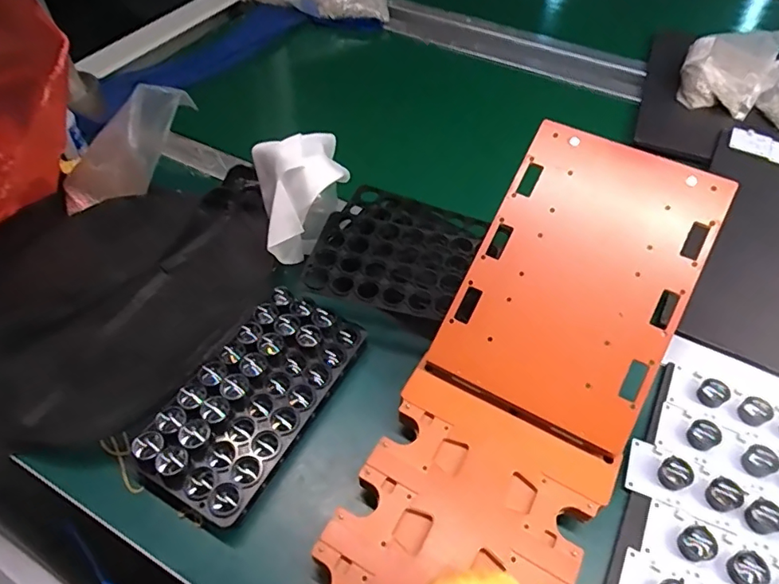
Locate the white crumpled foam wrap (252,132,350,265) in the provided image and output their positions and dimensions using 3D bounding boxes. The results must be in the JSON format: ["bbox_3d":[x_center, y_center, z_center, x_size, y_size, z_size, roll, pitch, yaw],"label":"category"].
[{"bbox_3d":[-0.082,-0.089,0.504,0.086,0.104,0.088,-10,54,-9],"label":"white crumpled foam wrap"}]

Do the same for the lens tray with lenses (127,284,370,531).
[{"bbox_3d":[-0.110,0.085,0.431,0.101,0.036,0.199,26,57,18],"label":"lens tray with lenses"}]

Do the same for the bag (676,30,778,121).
[{"bbox_3d":[0.492,-0.324,0.749,0.110,0.064,0.162,25,57,17],"label":"bag"}]

